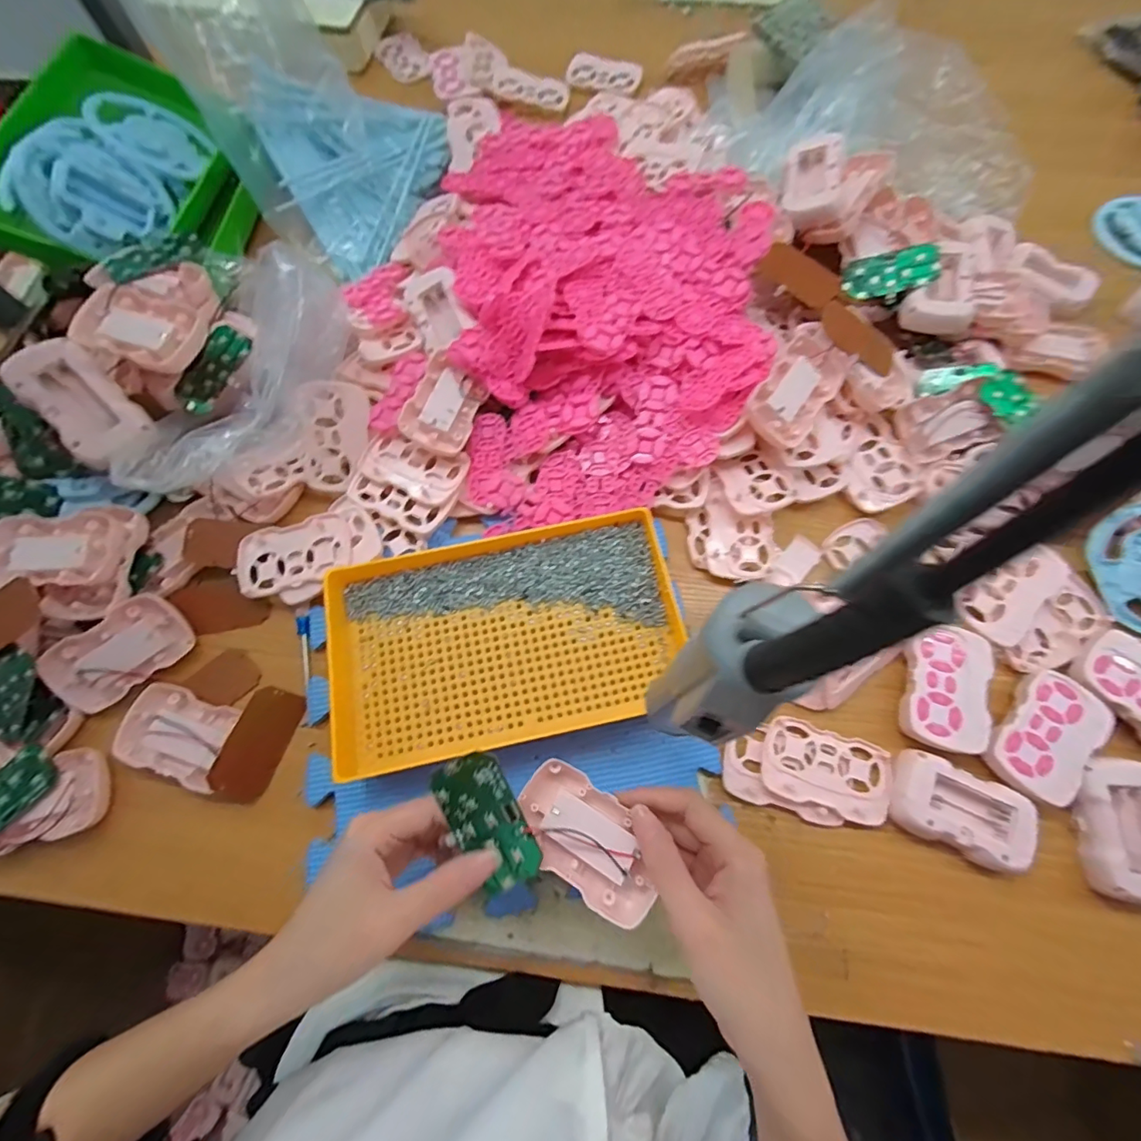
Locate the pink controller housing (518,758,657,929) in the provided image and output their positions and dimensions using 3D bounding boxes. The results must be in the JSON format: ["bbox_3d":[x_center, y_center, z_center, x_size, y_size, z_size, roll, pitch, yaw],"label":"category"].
[{"bbox_3d":[0.010,0.150,0.280,0.088,0.022,0.050,33,78,8],"label":"pink controller housing"}]

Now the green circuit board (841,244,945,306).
[{"bbox_3d":[0.289,-0.263,0.450,0.077,0.009,0.042,-1,88,23],"label":"green circuit board"}]

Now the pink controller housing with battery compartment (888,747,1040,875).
[{"bbox_3d":[0.263,0.162,0.340,0.084,0.023,0.053,22,73,8],"label":"pink controller housing with battery compartment"}]

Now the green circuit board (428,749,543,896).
[{"bbox_3d":[-0.043,0.132,0.266,0.037,0.004,0.073,-32,92,-7],"label":"green circuit board"}]

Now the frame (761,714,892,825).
[{"bbox_3d":[0.180,0.140,0.354,0.086,0.008,0.053,17,72,6],"label":"frame"}]

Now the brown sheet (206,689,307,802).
[{"bbox_3d":[-0.221,0.123,0.356,0.038,0.004,0.076,34,66,-34],"label":"brown sheet"}]

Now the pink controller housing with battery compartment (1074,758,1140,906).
[{"bbox_3d":[0.371,0.171,0.330,0.054,0.017,0.085,1,71,1],"label":"pink controller housing with battery compartment"}]

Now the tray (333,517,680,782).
[{"bbox_3d":[-0.045,0.049,0.370,0.249,0.030,0.152,-11,72,-3],"label":"tray"}]

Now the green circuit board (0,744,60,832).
[{"bbox_3d":[-0.386,0.156,0.339,0.036,0.004,0.071,42,75,6],"label":"green circuit board"}]

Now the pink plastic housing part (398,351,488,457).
[{"bbox_3d":[-0.102,-0.136,0.414,0.052,0.014,0.073,25,78,-12],"label":"pink plastic housing part"}]

